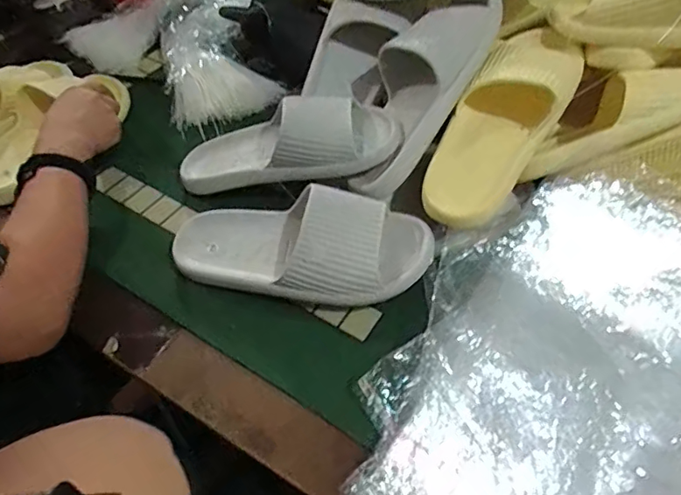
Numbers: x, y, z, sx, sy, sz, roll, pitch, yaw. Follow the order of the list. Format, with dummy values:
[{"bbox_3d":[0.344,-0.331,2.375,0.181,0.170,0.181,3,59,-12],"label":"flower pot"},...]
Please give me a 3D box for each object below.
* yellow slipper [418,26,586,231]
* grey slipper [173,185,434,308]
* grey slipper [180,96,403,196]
[{"bbox_3d":[0.175,-0.138,0.556,0.092,0.063,0.261,29,82,19],"label":"yellow slipper"},{"bbox_3d":[-0.043,-0.004,0.533,0.266,0.070,0.100,8,52,5],"label":"grey slipper"},{"bbox_3d":[-0.066,-0.130,0.606,0.262,0.076,0.101,-7,52,18],"label":"grey slipper"}]

